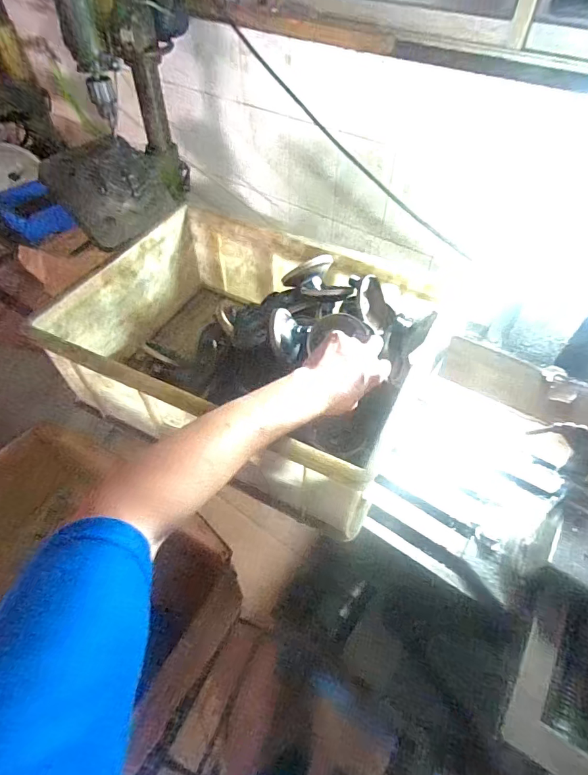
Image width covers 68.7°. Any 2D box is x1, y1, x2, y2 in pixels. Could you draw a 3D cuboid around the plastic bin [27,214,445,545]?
[{"bbox_3d":[-0.059,-0.059,0.618,0.447,0.172,0.346,21,53,16],"label":"plastic bin"}]

